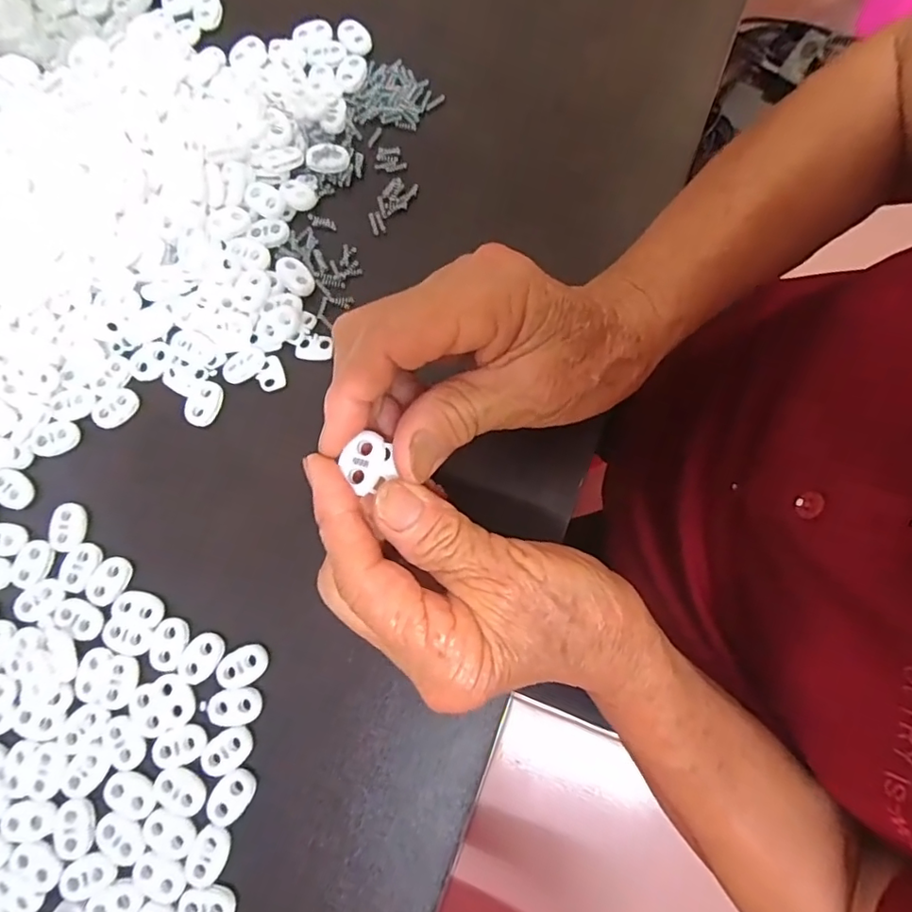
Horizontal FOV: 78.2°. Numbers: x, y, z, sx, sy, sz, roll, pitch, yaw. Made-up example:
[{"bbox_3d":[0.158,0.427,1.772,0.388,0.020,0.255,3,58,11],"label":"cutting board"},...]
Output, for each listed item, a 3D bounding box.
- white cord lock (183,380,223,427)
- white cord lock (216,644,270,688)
[{"bbox_3d":[-0.123,-0.026,0.274,0.016,0.004,0.022,15,79,5],"label":"white cord lock"},{"bbox_3d":[-0.094,0.092,0.245,0.023,0.004,0.015,-27,78,-4],"label":"white cord lock"}]

